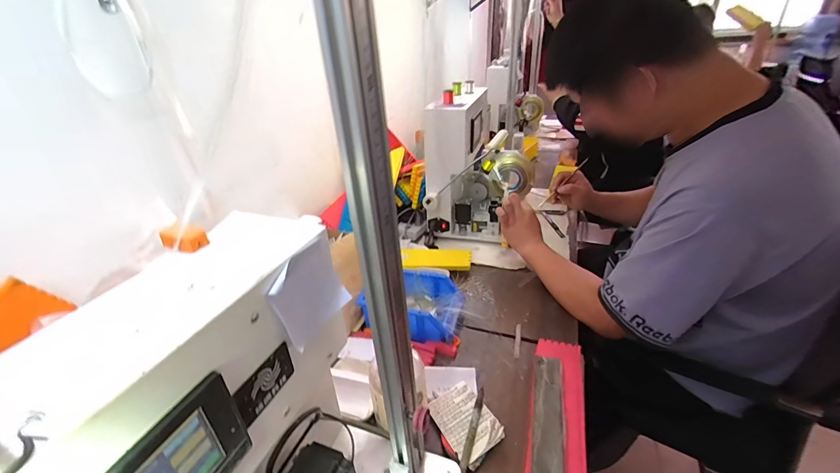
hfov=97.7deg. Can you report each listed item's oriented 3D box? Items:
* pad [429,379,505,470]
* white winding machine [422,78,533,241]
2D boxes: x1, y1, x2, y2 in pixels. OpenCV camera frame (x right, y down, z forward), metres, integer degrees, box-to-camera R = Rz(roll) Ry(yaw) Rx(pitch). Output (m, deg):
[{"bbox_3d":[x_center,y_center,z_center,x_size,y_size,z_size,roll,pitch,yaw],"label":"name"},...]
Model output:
[{"bbox_3d":[0.064,0.262,0.526,0.071,0.018,0.108,-31,33,-14],"label":"pad"},{"bbox_3d":[0.163,-0.172,0.959,0.242,0.340,0.245,7,31,18],"label":"white winding machine"}]

